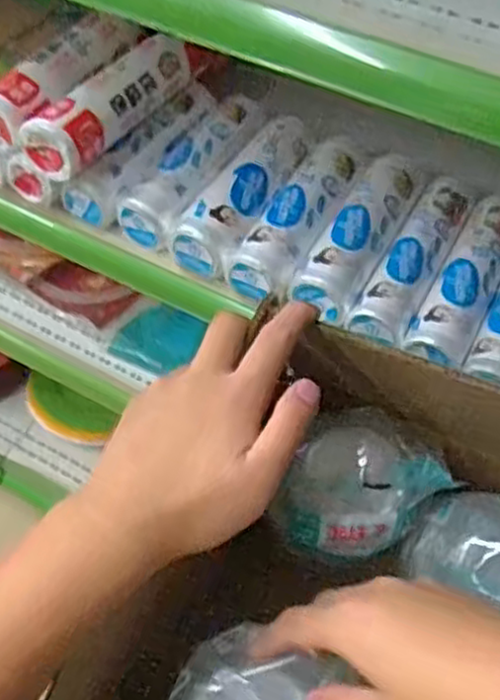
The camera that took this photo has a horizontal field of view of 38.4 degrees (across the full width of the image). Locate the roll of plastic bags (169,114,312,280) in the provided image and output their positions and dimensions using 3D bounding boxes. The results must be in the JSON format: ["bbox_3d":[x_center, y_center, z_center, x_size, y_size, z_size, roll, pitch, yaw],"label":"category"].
[{"bbox_3d":[0.003,-0.157,0.702,0.058,0.044,0.209,25,57,18],"label":"roll of plastic bags"}]

